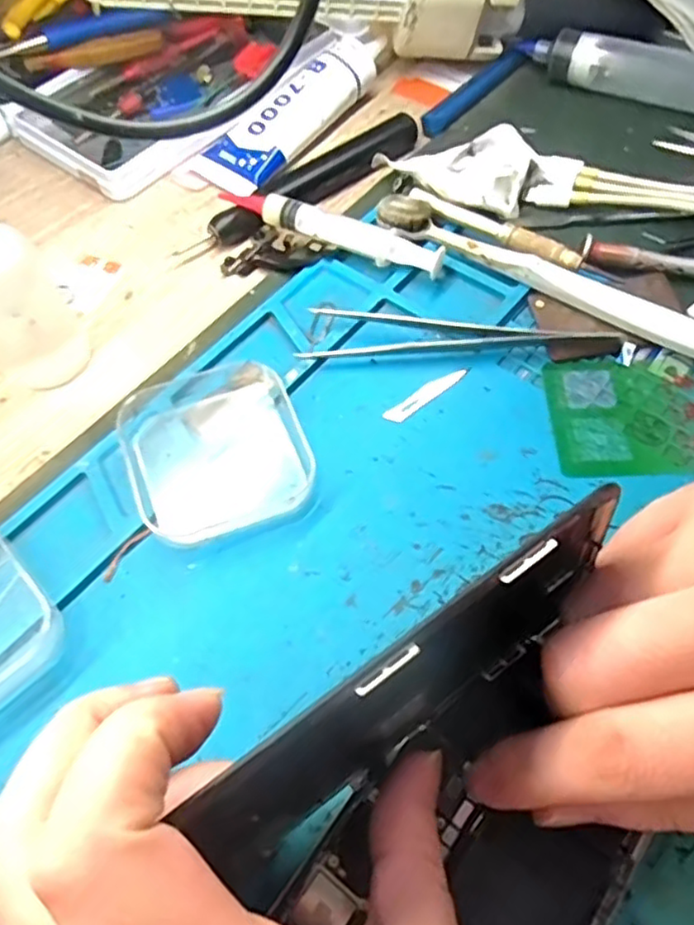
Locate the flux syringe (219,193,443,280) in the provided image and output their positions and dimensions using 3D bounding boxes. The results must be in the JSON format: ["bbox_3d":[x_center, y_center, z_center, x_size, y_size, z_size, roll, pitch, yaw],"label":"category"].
[{"bbox_3d":[-0.008,-0.107,0.302,0.108,0.014,0.013,23,63,15],"label":"flux syringe"}]

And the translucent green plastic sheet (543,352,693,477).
[{"bbox_3d":[0.108,-0.020,0.253,0.057,0.004,0.053,-1,59,2],"label":"translucent green plastic sheet"}]

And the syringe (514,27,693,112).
[{"bbox_3d":[0.159,-0.218,0.355,0.123,0.025,0.034,29,65,18],"label":"syringe"}]

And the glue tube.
[{"bbox_3d":[-0.021,-0.204,0.359,0.042,0.023,0.147,32,66,20],"label":"glue tube"}]

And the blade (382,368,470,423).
[{"bbox_3d":[0.032,-0.028,0.264,0.040,0.004,0.008,-35,71,-16],"label":"blade"}]

